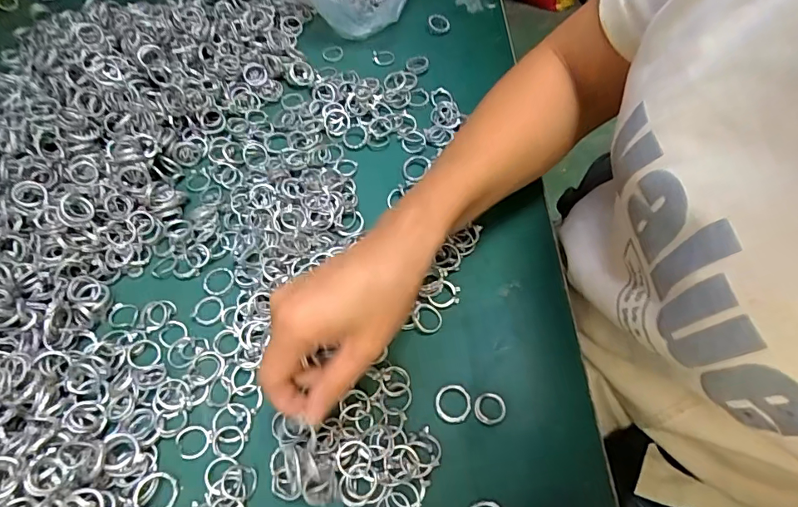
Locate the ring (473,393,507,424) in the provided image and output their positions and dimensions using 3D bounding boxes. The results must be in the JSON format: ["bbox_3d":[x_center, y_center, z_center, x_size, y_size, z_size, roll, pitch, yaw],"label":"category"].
[{"bbox_3d":[0.060,0.102,0.310,0.021,0.005,0.020,0,58,0],"label":"ring"}]

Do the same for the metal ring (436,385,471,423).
[{"bbox_3d":[0.036,0.099,0.311,0.023,0.004,0.024,0,58,0],"label":"metal ring"}]

